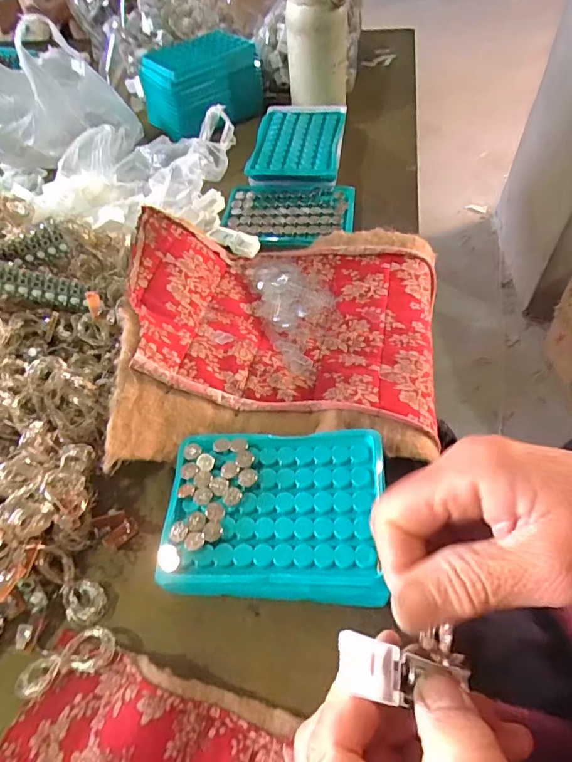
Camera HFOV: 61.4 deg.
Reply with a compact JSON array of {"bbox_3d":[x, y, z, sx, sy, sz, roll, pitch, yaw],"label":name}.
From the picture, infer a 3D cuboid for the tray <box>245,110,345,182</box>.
[{"bbox_3d":[0.015,-0.264,0.546,0.094,0.025,0.130,3,54,8],"label":"tray"}]

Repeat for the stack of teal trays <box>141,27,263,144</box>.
[{"bbox_3d":[-0.108,-0.392,0.634,0.147,0.075,0.096,-26,59,-12],"label":"stack of teal trays"}]

